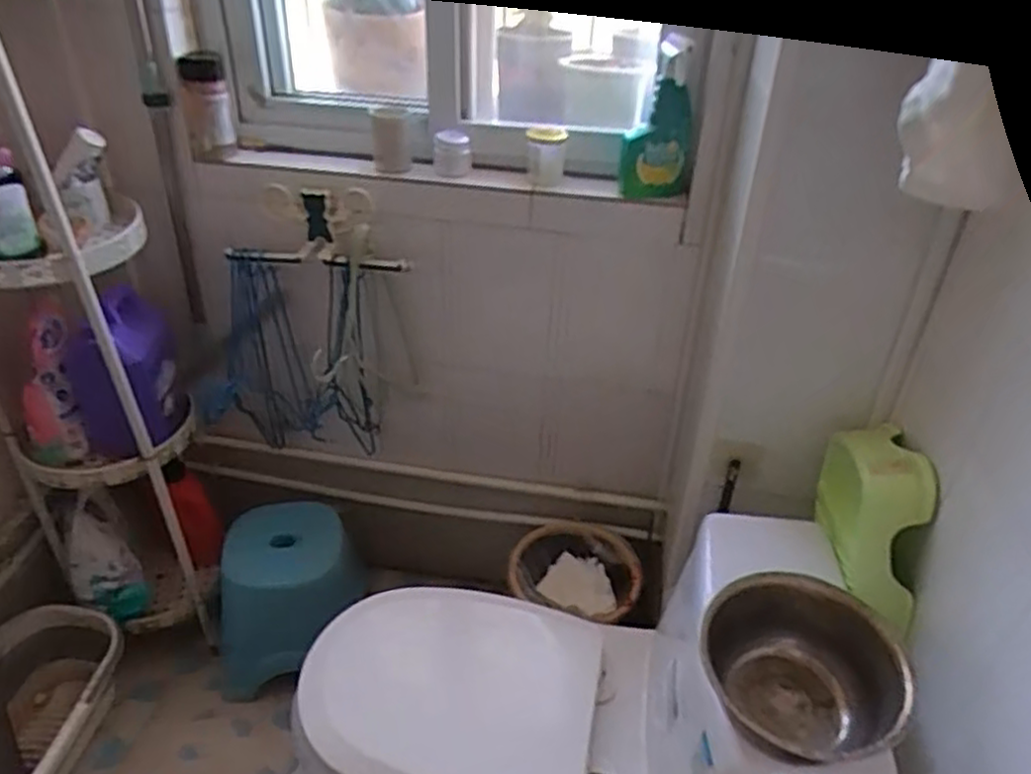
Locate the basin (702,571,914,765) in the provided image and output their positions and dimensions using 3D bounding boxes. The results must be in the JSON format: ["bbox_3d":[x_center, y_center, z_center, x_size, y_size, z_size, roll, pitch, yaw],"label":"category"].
[{"bbox_3d":[0.286,0.303,0.769,0.188,0.112,0.189,1,34,-1],"label":"basin"}]

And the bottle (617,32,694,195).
[{"bbox_3d":[0.218,-0.387,1.134,0.106,0.219,0.056,9,35,10],"label":"bottle"}]

